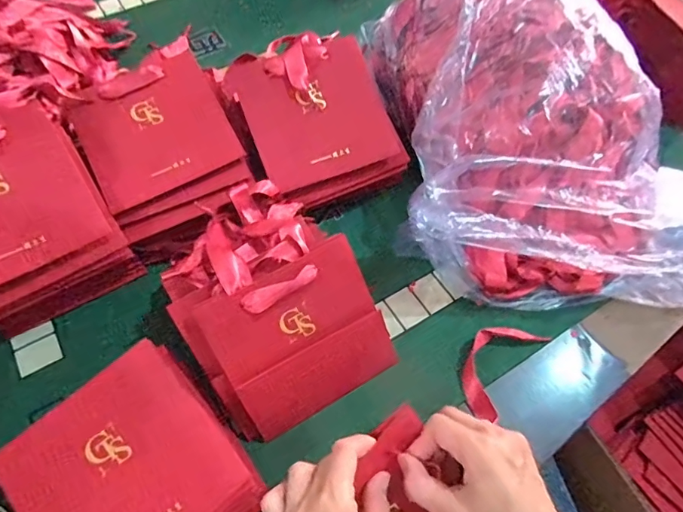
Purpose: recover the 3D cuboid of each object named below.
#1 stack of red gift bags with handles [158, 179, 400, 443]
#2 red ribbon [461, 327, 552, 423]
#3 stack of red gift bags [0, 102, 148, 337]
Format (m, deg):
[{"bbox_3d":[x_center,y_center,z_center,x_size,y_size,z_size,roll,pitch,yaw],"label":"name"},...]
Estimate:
[{"bbox_3d":[-0.066,0.034,0.417,0.154,0.096,0.203,-27,63,-16],"label":"stack of red gift bags with handles"},{"bbox_3d":[0.147,0.100,0.434,0.053,0.017,0.104,35,64,18],"label":"red ribbon"},{"bbox_3d":[-0.299,-0.031,0.428,0.144,0.061,0.180,-30,96,-21],"label":"stack of red gift bags"}]

